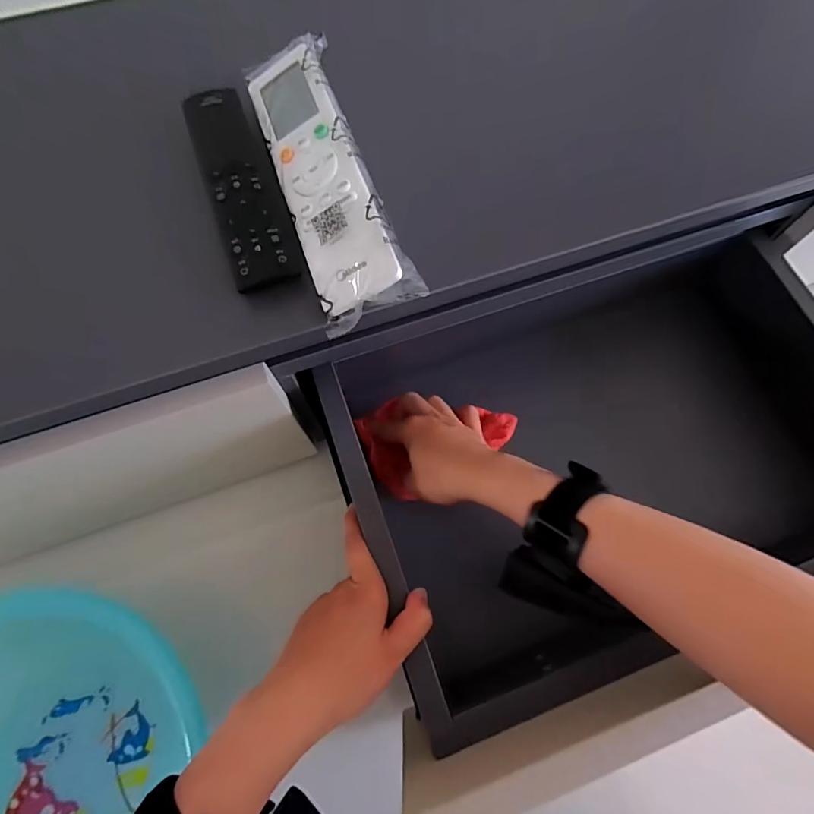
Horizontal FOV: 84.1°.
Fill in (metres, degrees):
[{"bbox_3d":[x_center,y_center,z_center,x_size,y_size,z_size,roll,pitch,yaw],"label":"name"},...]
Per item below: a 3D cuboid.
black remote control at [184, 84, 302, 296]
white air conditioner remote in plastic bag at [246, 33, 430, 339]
[{"bbox_3d":[-0.103,-0.141,0.280,0.040,0.013,0.151,-19,72,-8],"label":"black remote control"},{"bbox_3d":[-0.050,-0.145,0.272,0.054,0.025,0.210,-18,72,-8],"label":"white air conditioner remote in plastic bag"}]

